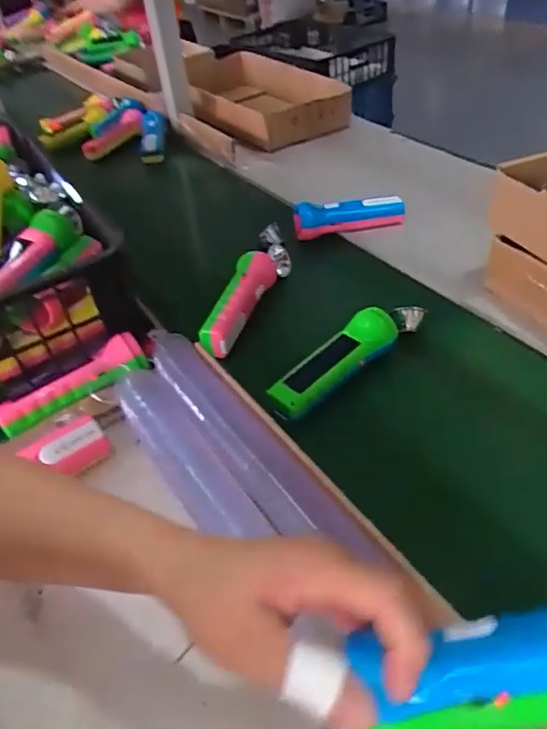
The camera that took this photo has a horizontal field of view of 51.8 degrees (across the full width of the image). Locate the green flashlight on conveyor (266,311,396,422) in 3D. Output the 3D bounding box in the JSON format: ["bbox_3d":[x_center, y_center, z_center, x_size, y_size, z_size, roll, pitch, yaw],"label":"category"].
[{"bbox_3d":[0.064,-0.003,0.575,0.045,0.032,0.154,33,57,33],"label":"green flashlight on conveyor"}]

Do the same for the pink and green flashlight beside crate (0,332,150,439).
[{"bbox_3d":[-0.210,0.019,0.585,0.158,0.032,0.044,-24,47,-16],"label":"pink and green flashlight beside crate"}]

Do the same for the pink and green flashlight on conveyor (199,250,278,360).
[{"bbox_3d":[-0.040,-0.071,0.669,0.046,0.043,0.150,9,47,16],"label":"pink and green flashlight on conveyor"}]

